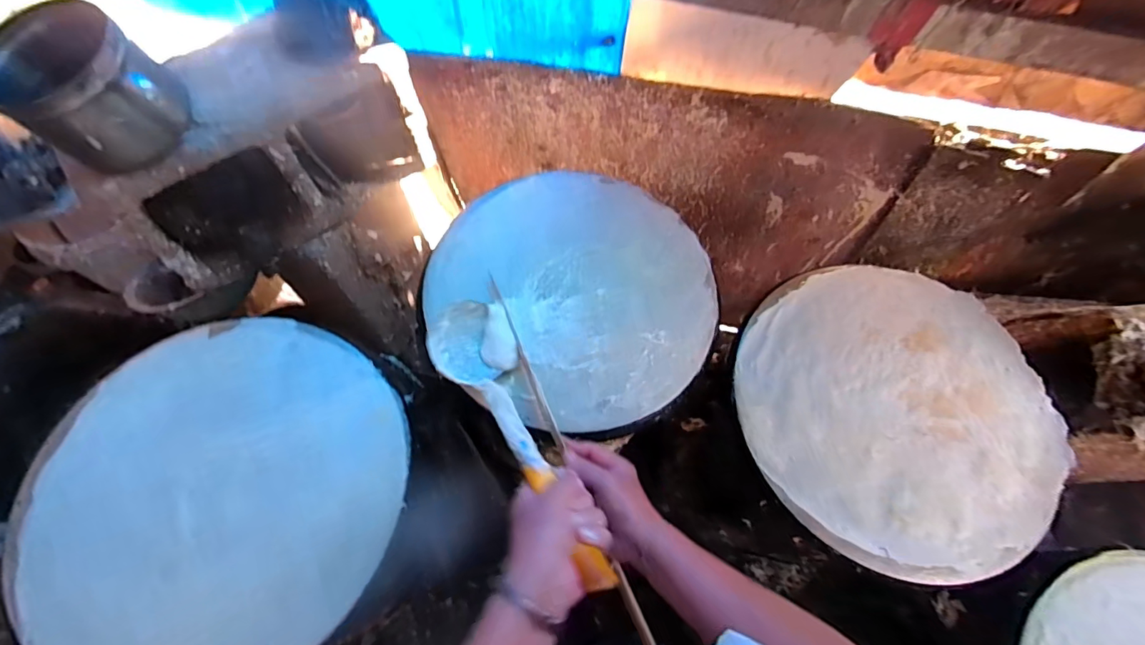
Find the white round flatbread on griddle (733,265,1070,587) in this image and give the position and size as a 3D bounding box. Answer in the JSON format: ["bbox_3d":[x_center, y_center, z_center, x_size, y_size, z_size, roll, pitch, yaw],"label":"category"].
[{"bbox_3d":[0.384,0.097,0.584,0.359,0.024,0.359,5,65,0],"label":"white round flatbread on griddle"}]

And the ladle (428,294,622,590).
[{"bbox_3d":[-0.056,0.100,0.482,0.090,0.066,0.334,-25,46,-13],"label":"ladle"}]

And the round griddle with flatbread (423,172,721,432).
[{"bbox_3d":[0.006,-0.044,0.629,0.352,0.038,0.346,1,65,-2],"label":"round griddle with flatbread"}]

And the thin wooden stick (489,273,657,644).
[{"bbox_3d":[-0.016,0.122,0.532,0.012,0.024,0.427,-21,66,-12],"label":"thin wooden stick"}]

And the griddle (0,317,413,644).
[{"bbox_3d":[-0.365,0.168,0.506,0.359,0.026,0.357,1,65,-2],"label":"griddle"}]

